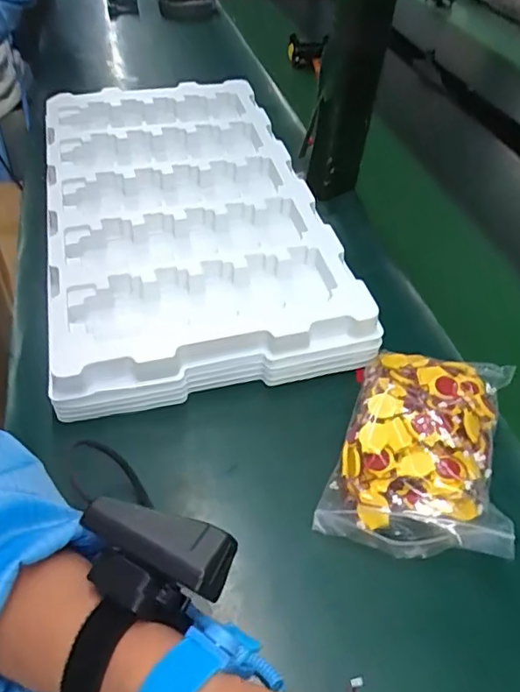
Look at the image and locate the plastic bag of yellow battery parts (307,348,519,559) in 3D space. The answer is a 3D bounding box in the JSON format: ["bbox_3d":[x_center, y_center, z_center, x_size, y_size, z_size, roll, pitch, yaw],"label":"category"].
[{"bbox_3d":[0.109,0.066,0.370,0.110,0.042,0.156,14,46,9],"label":"plastic bag of yellow battery parts"}]

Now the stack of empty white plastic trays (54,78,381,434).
[{"bbox_3d":[-0.075,-0.134,0.529,0.250,0.061,0.420,-8,47,-12],"label":"stack of empty white plastic trays"}]

